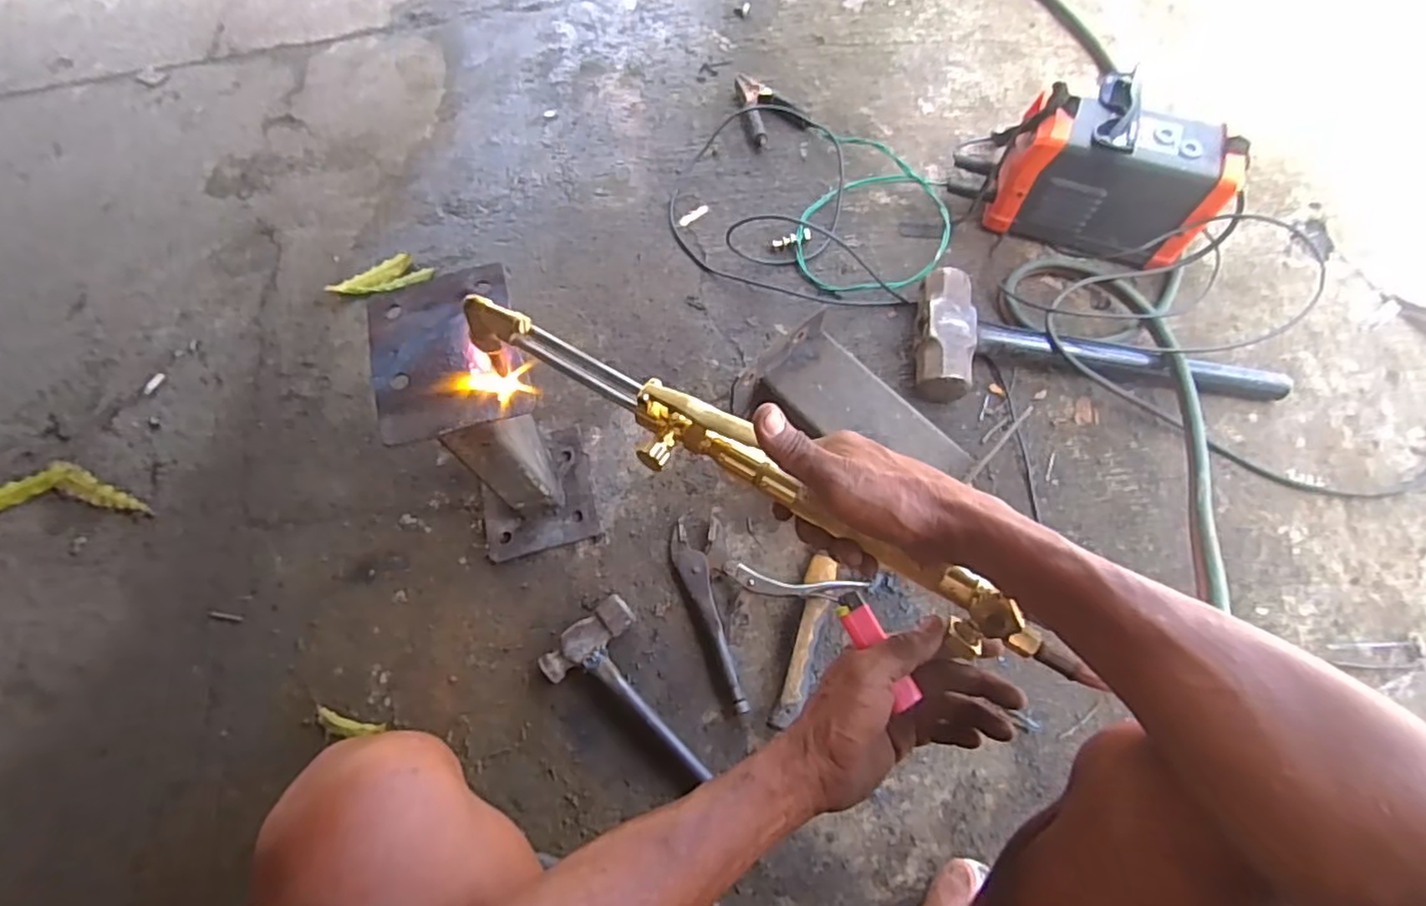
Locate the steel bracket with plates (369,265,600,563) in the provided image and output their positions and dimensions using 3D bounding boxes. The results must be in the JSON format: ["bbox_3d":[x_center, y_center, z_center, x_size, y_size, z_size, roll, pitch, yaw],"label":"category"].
[{"bbox_3d":[-0.224,-0.028,0.687,0.133,0.235,0.206,-18,67,-7],"label":"steel bracket with plates"}]

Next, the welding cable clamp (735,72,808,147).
[{"bbox_3d":[0.070,-0.532,1.022,0.089,0.030,0.149,-27,69,-11],"label":"welding cable clamp"}]

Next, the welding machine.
[{"bbox_3d":[0.502,-0.350,0.848,0.247,0.171,0.118,27,69,12],"label":"welding machine"}]

